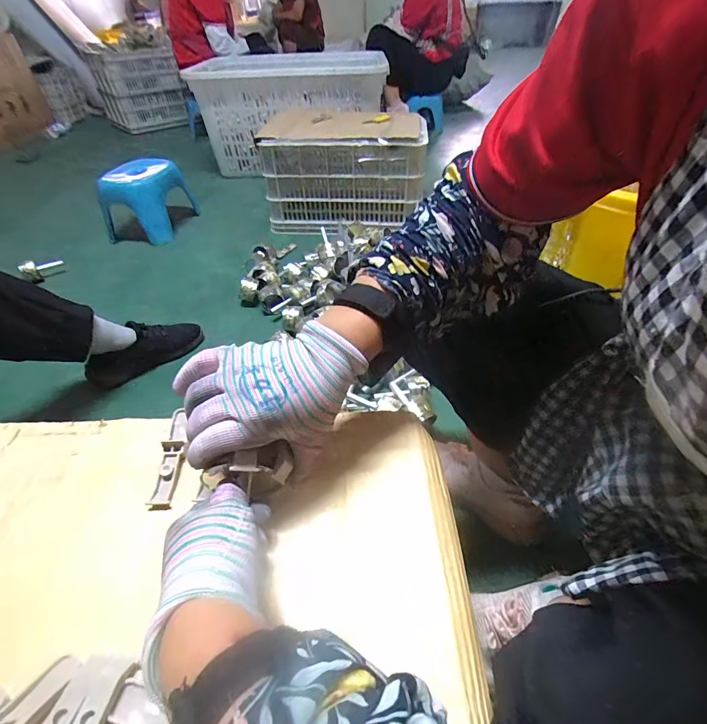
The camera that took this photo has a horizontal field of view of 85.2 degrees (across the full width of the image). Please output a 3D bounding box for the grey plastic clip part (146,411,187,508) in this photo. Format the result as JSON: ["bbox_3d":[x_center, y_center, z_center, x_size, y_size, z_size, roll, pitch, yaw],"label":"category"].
[{"bbox_3d":[-0.166,0.100,0.342,0.020,0.007,0.060,-1,57,0],"label":"grey plastic clip part"}]

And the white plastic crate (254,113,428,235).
[{"bbox_3d":[-0.027,-0.639,1.296,0.506,0.295,0.263,1,43,3],"label":"white plastic crate"}]

